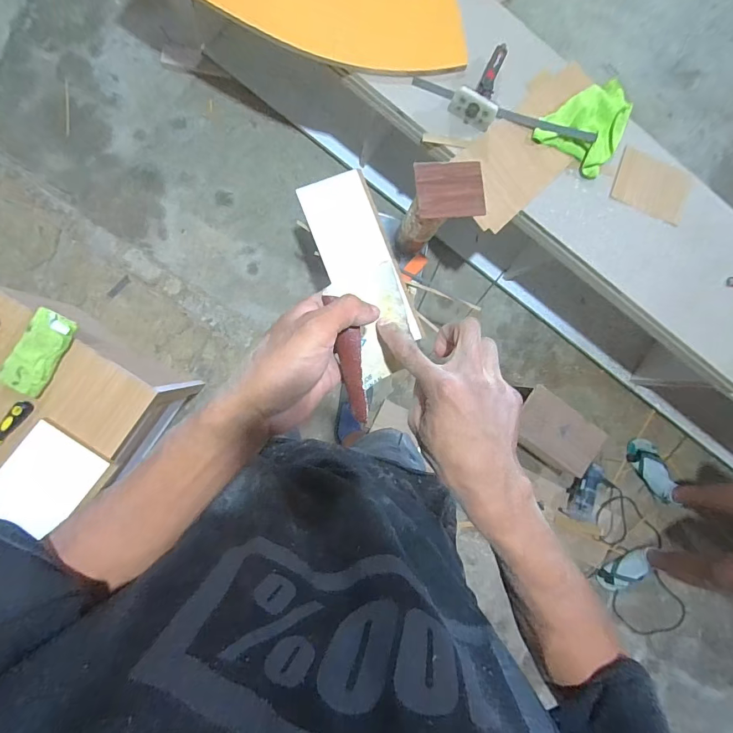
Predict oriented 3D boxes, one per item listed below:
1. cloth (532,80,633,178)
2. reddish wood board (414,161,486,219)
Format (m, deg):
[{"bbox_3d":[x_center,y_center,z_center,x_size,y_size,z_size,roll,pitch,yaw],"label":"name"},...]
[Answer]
[{"bbox_3d":[0.589,-0.644,1.062,0.206,0.031,0.255,37,86,-5],"label":"cloth"},{"bbox_3d":[0.166,-0.349,0.799,0.136,0.011,0.102,-6,105,-6],"label":"reddish wood board"}]

